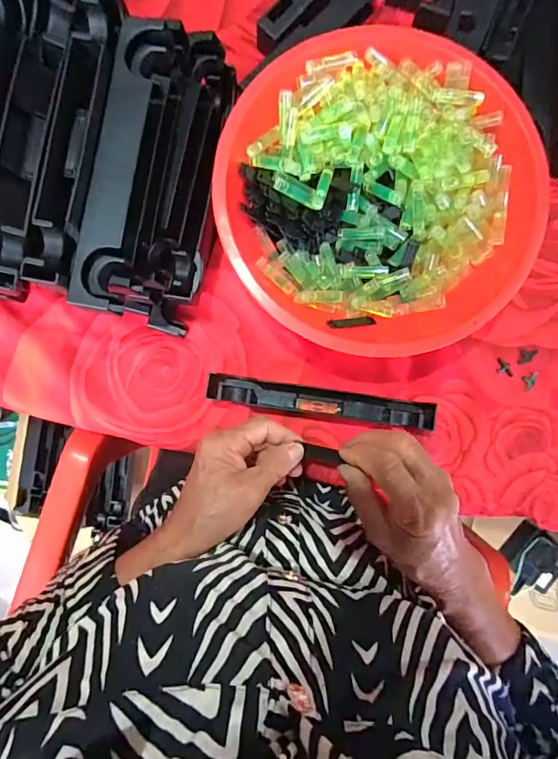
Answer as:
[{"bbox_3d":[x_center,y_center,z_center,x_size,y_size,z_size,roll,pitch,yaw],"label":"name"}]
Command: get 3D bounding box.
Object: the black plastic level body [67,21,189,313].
[{"bbox_3d":[-0.103,-0.146,0.300,0.032,0.043,0.200,11,88,-1],"label":"black plastic level body"}]

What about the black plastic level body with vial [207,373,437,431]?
[{"bbox_3d":[0.037,0.019,0.389,0.191,0.029,0.024,8,88,-1],"label":"black plastic level body with vial"}]

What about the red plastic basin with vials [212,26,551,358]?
[{"bbox_3d":[0.078,-0.144,0.370,0.239,0.077,0.239,0,88,-1],"label":"red plastic basin with vials"}]

